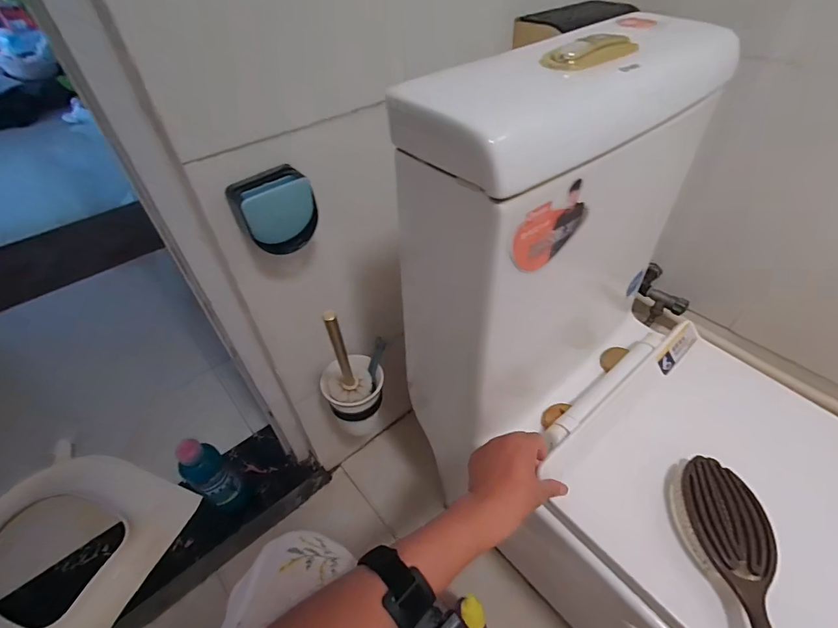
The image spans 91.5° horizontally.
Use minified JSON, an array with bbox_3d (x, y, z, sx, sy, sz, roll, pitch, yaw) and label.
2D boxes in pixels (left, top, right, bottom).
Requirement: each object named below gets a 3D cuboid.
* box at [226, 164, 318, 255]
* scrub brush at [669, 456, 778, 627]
[{"bbox_3d":[-0.171,-0.121,0.495,0.090,0.086,0.047,-31,51,-25],"label":"box"},{"bbox_3d":[0.300,0.254,0.369,0.074,0.032,0.252,5,41,9],"label":"scrub brush"}]

